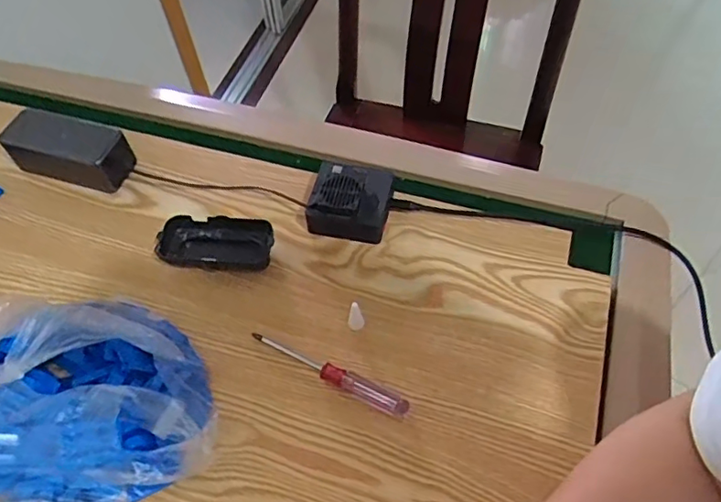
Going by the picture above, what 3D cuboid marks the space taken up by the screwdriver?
[{"bbox_3d":[-0.028,0.103,0.489,0.148,0.011,0.017,21,59,16],"label":"screwdriver"}]

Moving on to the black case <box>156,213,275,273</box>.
[{"bbox_3d":[-0.142,-0.009,0.562,0.109,0.024,0.049,5,56,6],"label":"black case"}]

